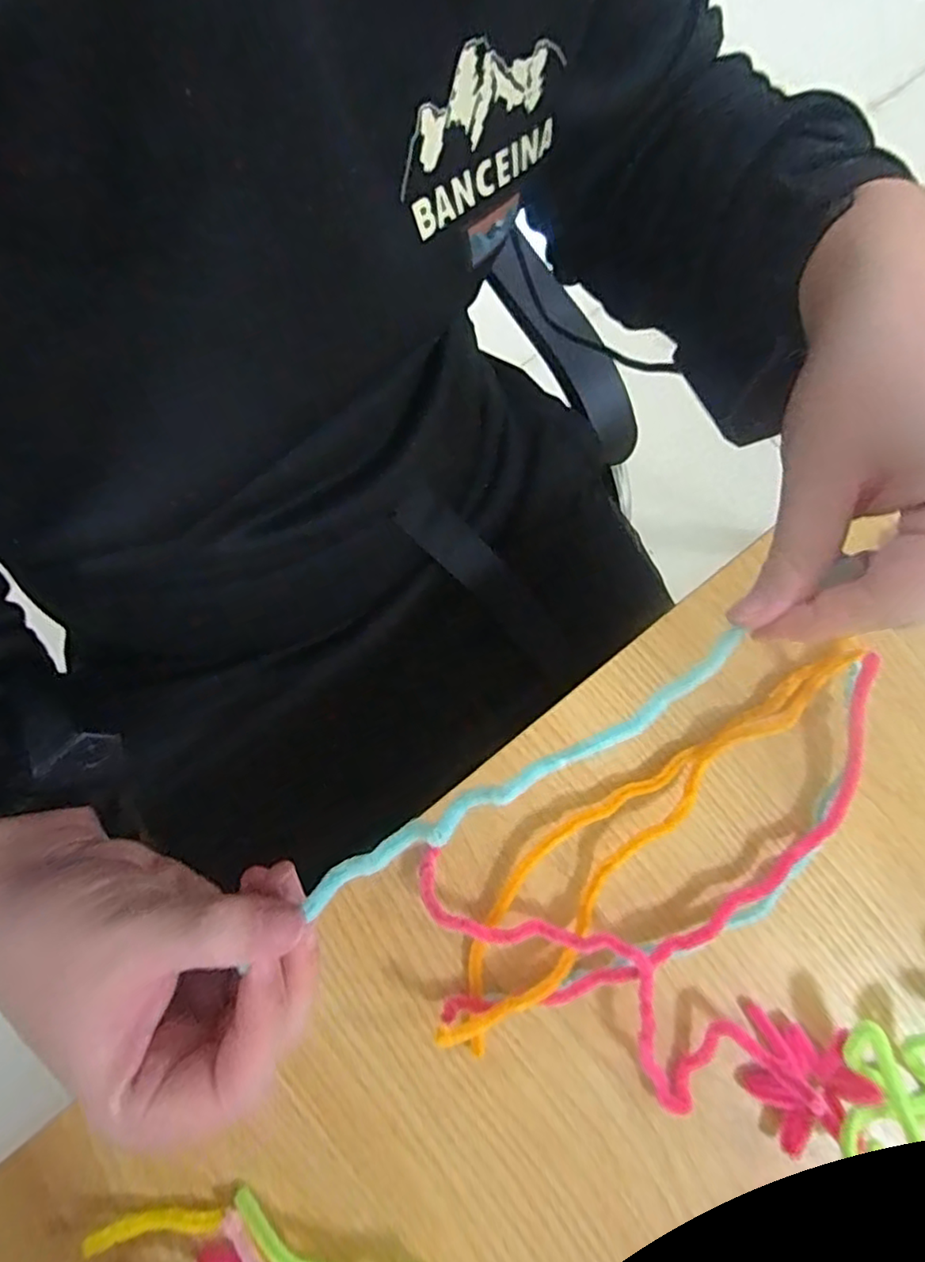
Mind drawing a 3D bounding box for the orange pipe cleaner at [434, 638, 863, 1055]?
[{"bbox_3d":[0.082,0.088,0.292,0.264,0.017,0.045,-43,81,-8],"label":"orange pipe cleaner"}]

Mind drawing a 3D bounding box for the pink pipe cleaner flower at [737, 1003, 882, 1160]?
[{"bbox_3d":[0.147,0.191,0.266,0.047,0.025,0.052,-34,80,-7],"label":"pink pipe cleaner flower"}]

